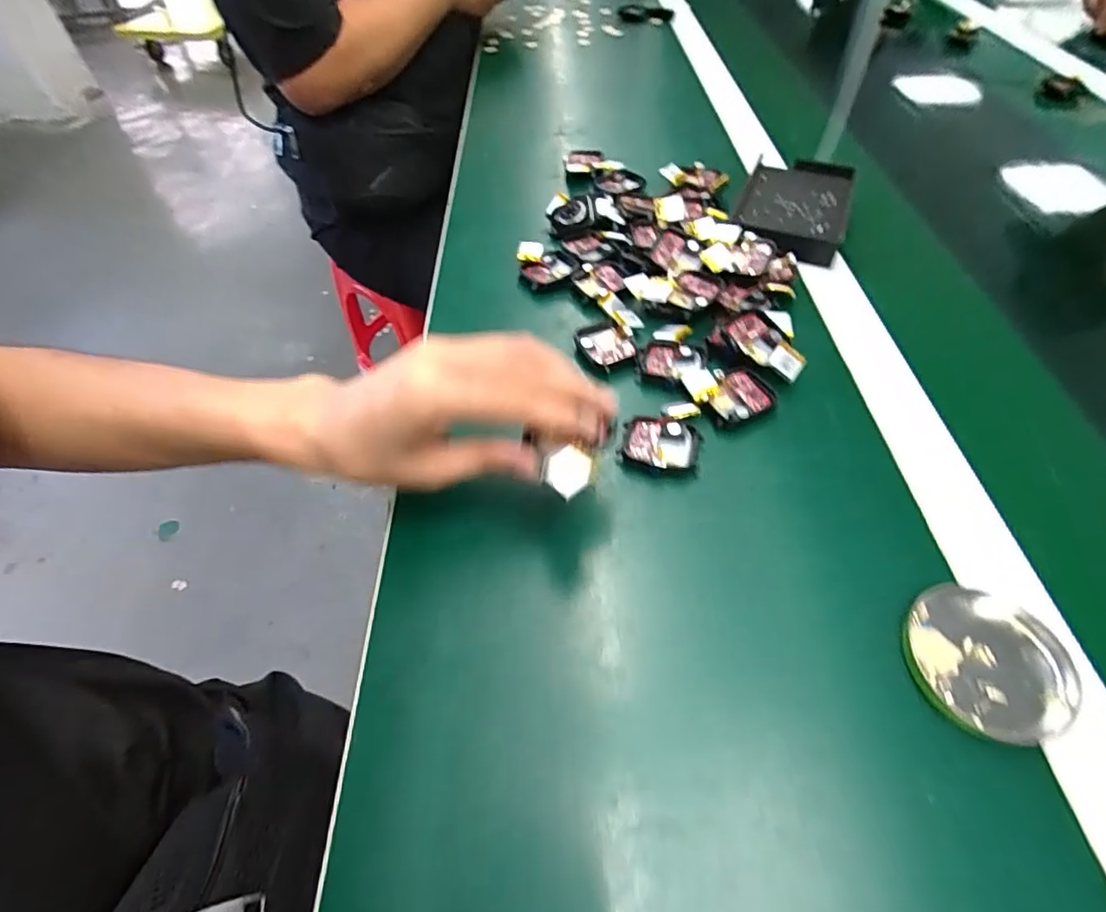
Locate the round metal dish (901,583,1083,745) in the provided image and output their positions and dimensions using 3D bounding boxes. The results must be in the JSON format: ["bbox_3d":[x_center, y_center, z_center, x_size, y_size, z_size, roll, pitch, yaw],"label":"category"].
[{"bbox_3d":[0.198,0.094,0.248,0.063,0.014,0.066,-1,52,2],"label":"round metal dish"}]

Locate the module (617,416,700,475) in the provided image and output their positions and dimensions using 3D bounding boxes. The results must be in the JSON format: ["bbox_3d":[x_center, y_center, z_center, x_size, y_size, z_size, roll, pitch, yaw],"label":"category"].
[{"bbox_3d":[0.065,-0.005,0.330,0.046,0.012,0.037,13,54,13],"label":"module"}]

